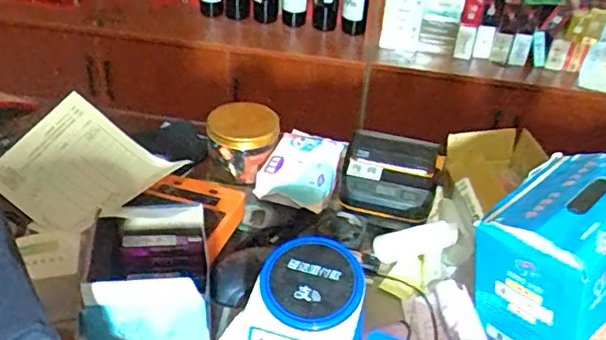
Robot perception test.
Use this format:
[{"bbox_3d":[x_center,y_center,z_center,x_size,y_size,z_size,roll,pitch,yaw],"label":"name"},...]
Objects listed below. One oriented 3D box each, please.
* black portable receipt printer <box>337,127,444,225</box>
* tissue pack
[{"bbox_3d":[0.101,0.004,0.660,0.106,0.046,0.115,12,37,10],"label":"black portable receipt printer"},{"bbox_3d":[0.002,-0.002,0.676,0.085,0.030,0.105,17,39,17],"label":"tissue pack"}]

